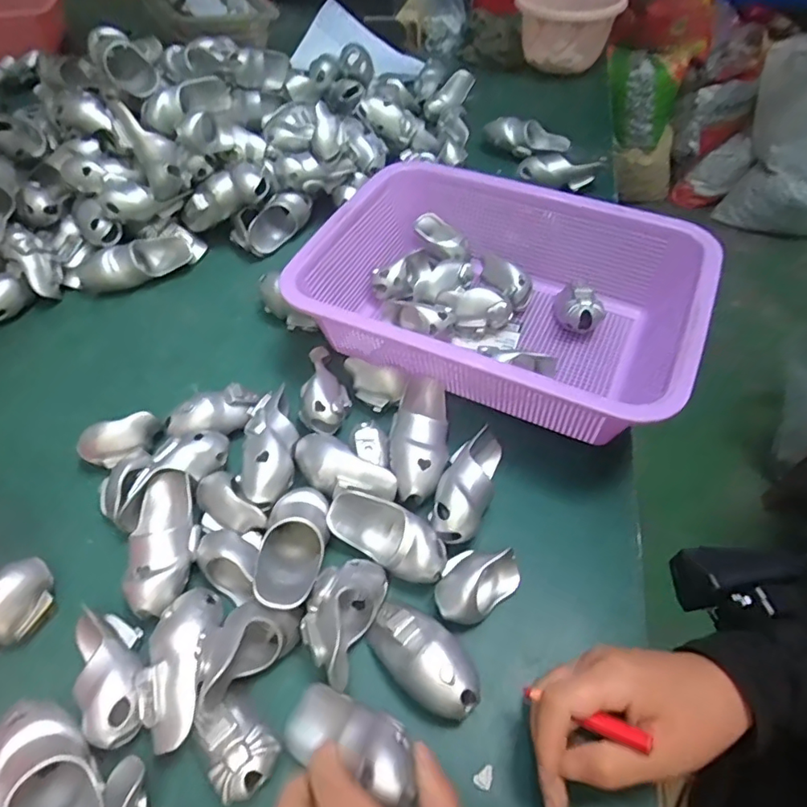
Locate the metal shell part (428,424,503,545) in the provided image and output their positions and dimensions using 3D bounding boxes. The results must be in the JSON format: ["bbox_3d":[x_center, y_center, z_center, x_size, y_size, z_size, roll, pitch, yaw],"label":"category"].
[{"bbox_3d":[0.046,0.050,0.376,0.033,0.030,0.094,19,39,13],"label":"metal shell part"}]

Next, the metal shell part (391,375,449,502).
[{"bbox_3d":[0.012,0.021,0.398,0.038,0.032,0.102,5,52,3],"label":"metal shell part"}]

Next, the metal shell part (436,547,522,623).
[{"bbox_3d":[0.044,0.110,0.340,0.057,0.038,0.035,-32,59,-23],"label":"metal shell part"}]

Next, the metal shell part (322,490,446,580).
[{"bbox_3d":[-0.010,0.084,0.351,0.079,0.030,0.033,23,55,16],"label":"metal shell part"}]

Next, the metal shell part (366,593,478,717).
[{"bbox_3d":[0.011,0.144,0.312,0.037,0.033,0.071,-37,61,-26],"label":"metal shell part"}]

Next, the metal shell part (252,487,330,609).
[{"bbox_3d":[-0.070,0.093,0.342,0.040,0.031,0.084,3,38,1],"label":"metal shell part"}]

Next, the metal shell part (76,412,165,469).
[{"bbox_3d":[-0.210,0.027,0.410,0.057,0.019,0.032,-23,89,1],"label":"metal shell part"}]

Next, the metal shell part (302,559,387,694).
[{"bbox_3d":[-0.036,0.114,0.310,0.037,0.019,0.069,20,54,14],"label":"metal shell part"}]

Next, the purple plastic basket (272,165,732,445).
[{"bbox_3d":[0.080,-0.079,0.461,0.294,0.102,0.216,21,54,14],"label":"purple plastic basket"}]

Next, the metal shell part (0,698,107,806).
[{"bbox_3d":[-0.171,0.190,0.270,0.092,0.028,0.041,35,59,23],"label":"metal shell part"}]

